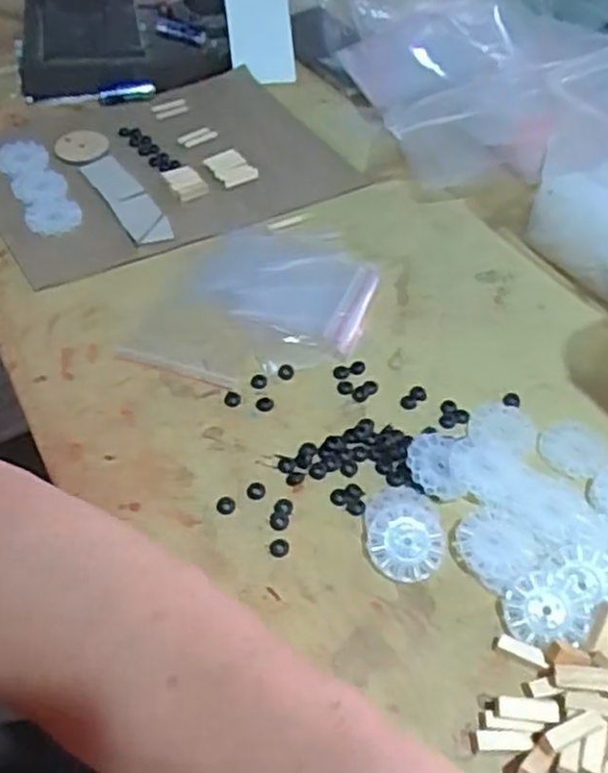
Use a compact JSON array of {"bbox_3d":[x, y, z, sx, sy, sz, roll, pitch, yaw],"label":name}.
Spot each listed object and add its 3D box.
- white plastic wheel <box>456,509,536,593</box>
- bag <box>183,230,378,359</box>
[{"bbox_3d":[0.101,0.081,0.396,0.039,0.004,0.042,2,49,-3],"label":"white plastic wheel"},{"bbox_3d":[-0.012,-0.076,0.532,0.123,0.009,0.105,17,50,10],"label":"bag"}]

